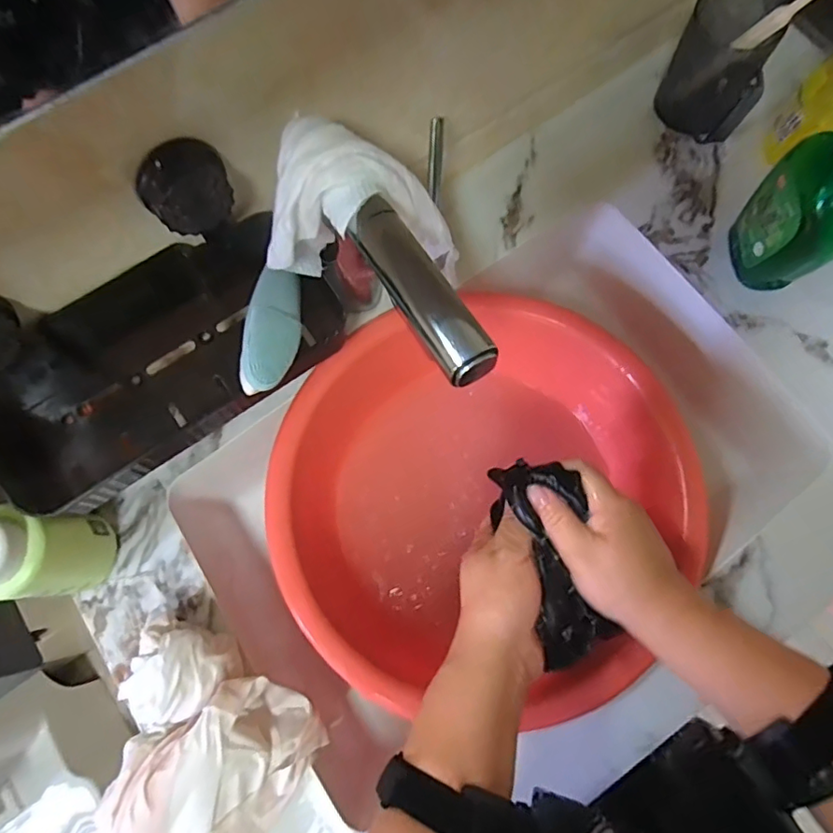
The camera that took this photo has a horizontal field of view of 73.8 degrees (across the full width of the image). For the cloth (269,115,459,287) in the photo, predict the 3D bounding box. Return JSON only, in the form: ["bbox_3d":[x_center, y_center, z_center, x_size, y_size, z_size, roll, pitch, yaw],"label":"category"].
[{"bbox_3d":[-0.037,-0.127,0.363,0.118,0.108,0.070,10,76,4],"label":"cloth"}]

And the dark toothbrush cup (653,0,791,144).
[{"bbox_3d":[0.287,-0.334,0.531,0.085,0.091,0.106,29,78,8],"label":"dark toothbrush cup"}]

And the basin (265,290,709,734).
[{"bbox_3d":[0.043,0.072,0.524,0.371,0.135,0.361,0,75,1],"label":"basin"}]

